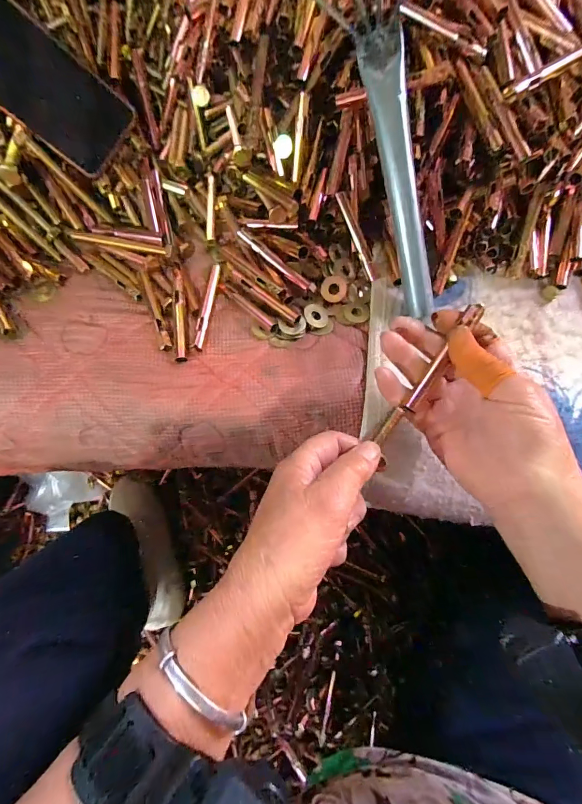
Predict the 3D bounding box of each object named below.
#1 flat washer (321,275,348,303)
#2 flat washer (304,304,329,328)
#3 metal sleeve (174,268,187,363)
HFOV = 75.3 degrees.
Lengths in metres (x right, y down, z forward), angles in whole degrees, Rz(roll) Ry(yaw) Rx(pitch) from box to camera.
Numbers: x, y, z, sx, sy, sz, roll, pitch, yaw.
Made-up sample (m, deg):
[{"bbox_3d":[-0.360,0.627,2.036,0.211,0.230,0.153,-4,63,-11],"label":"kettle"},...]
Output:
[{"bbox_3d":[0.042,-0.109,0.366,0.025,0.004,0.025,1,100,3],"label":"flat washer"},{"bbox_3d":[0.024,-0.081,0.354,0.023,0.004,0.024,7,69,-18],"label":"flat washer"},{"bbox_3d":[-0.103,-0.087,0.346,0.011,0.010,0.106,-8,68,-3],"label":"metal sleeve"}]

